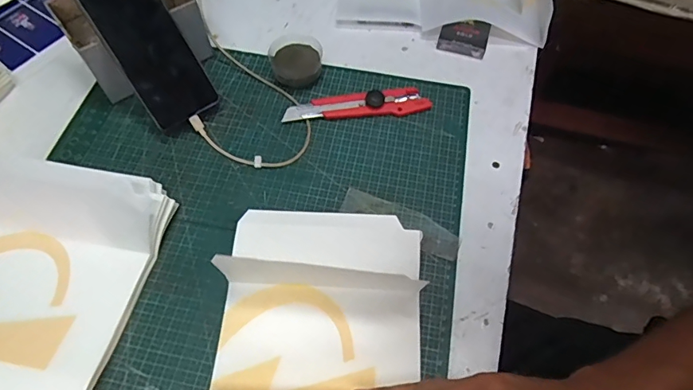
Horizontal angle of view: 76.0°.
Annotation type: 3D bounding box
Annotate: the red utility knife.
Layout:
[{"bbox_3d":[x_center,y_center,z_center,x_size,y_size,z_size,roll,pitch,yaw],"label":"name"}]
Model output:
[{"bbox_3d":[0.014,-0.104,0.513,0.167,0.020,0.028,-6,60,-4],"label":"red utility knife"}]

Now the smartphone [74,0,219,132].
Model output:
[{"bbox_3d":[-0.209,-0.158,0.473,0.074,0.012,0.164,-34,104,-19],"label":"smartphone"}]

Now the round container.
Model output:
[{"bbox_3d":[-0.061,-0.161,0.536,0.060,0.033,0.074,-9,60,-7],"label":"round container"}]

